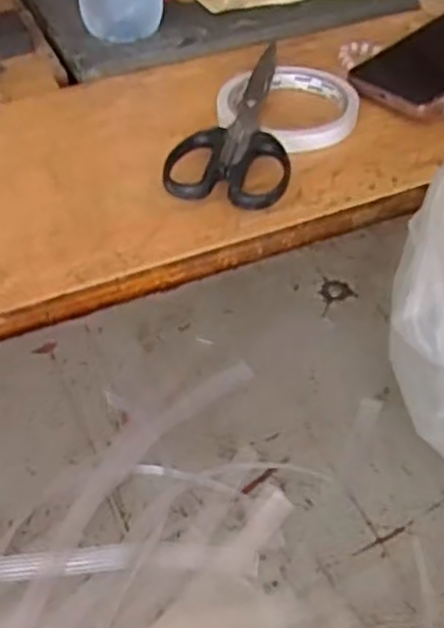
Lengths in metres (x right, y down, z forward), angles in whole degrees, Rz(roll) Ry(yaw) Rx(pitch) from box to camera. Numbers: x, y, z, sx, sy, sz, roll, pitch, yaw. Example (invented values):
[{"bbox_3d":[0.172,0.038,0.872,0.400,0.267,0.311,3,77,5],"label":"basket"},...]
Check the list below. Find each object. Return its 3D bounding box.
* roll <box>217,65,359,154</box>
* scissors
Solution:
[{"bbox_3d":[0.044,-0.140,0.504,0.095,0.017,0.091,-1,45,1],"label":"roll"},{"bbox_3d":[0.015,-0.129,0.490,0.073,0.021,0.186,7,46,8],"label":"scissors"}]

